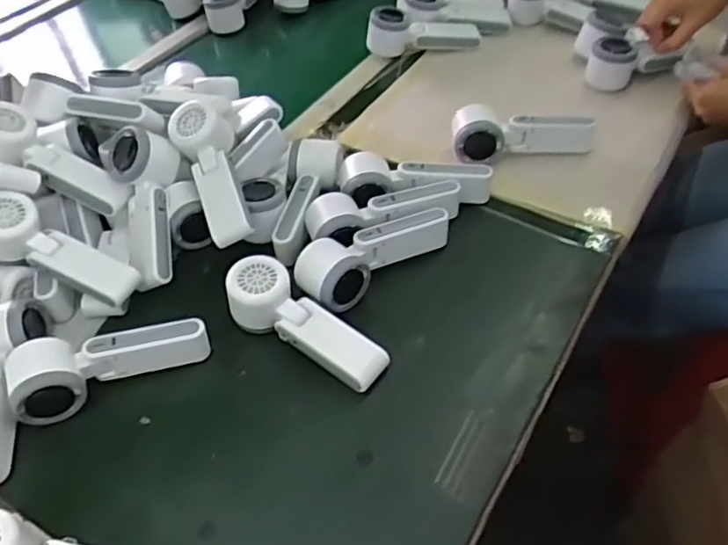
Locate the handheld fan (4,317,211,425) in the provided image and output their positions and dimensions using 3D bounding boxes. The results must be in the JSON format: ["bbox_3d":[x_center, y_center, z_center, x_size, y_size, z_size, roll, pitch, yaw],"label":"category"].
[{"bbox_3d":[-0.225,0.076,0.567,0.162,0.052,0.058,-23,48,-15],"label":"handheld fan"}]

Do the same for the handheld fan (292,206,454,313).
[{"bbox_3d":[0.007,-0.021,0.635,0.161,0.047,0.062,-33,52,-23],"label":"handheld fan"}]

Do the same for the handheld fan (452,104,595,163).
[{"bbox_3d":[0.190,-0.169,0.753,0.166,0.048,0.056,-5,46,1],"label":"handheld fan"}]

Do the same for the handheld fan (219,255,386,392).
[{"bbox_3d":[-0.055,0.048,0.583,0.169,0.041,0.058,33,58,16],"label":"handheld fan"}]

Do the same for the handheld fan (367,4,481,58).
[{"bbox_3d":[0.086,-0.353,0.924,0.160,0.063,0.049,-4,46,2],"label":"handheld fan"}]

